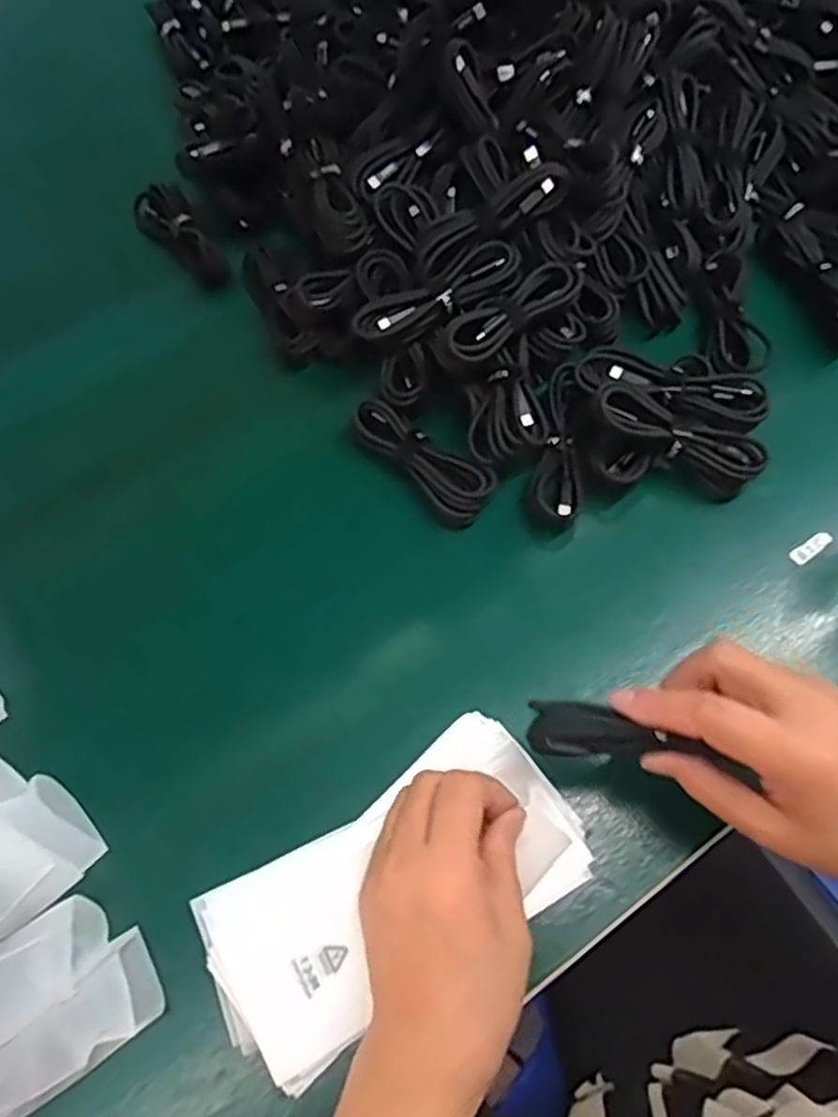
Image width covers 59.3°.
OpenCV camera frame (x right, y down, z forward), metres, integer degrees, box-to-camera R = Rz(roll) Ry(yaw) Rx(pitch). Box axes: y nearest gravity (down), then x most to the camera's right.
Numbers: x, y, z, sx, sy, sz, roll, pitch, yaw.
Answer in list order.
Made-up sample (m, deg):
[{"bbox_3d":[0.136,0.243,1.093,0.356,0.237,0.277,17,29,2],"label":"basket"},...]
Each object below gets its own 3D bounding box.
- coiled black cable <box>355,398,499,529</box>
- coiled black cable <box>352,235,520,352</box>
[{"bbox_3d":[-0.001,-0.062,0.462,0.100,0.017,0.034,36,71,17],"label":"coiled black cable"},{"bbox_3d":[0.012,-0.170,0.476,0.110,0.017,0.034,-29,67,1],"label":"coiled black cable"}]

